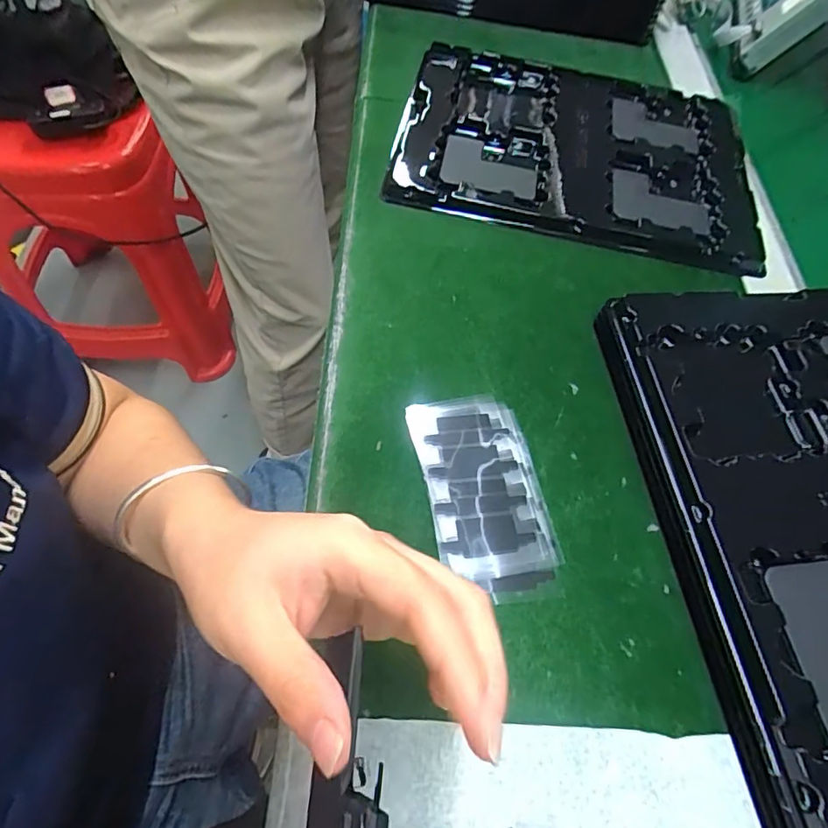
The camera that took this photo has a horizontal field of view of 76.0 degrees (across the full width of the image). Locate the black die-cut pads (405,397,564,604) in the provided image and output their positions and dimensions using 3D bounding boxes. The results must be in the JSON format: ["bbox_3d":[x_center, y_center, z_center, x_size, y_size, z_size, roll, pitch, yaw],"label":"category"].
[{"bbox_3d":[0.039,0.044,0.296,0.064,0.004,0.117,-7,63,-11],"label":"black die-cut pads"}]

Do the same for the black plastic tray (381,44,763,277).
[{"bbox_3d":[0.136,-0.241,0.452,0.296,0.019,0.233,13,62,2],"label":"black plastic tray"}]

